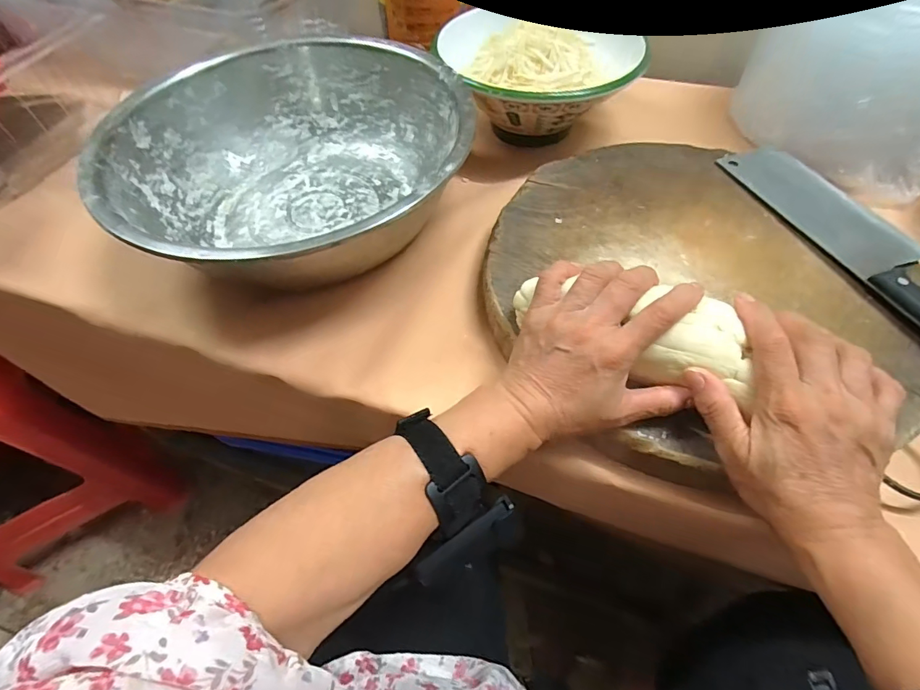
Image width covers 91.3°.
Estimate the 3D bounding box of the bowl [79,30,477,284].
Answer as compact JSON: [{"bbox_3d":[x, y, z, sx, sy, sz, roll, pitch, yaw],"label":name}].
[{"bbox_3d":[-0.156,-0.174,0.455,0.334,0.108,0.330,-1,55,1],"label":"bowl"}]

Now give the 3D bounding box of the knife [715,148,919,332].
[{"bbox_3d":[0.343,-0.091,0.384,0.072,0.018,0.291,-16,56,-9],"label":"knife"}]

